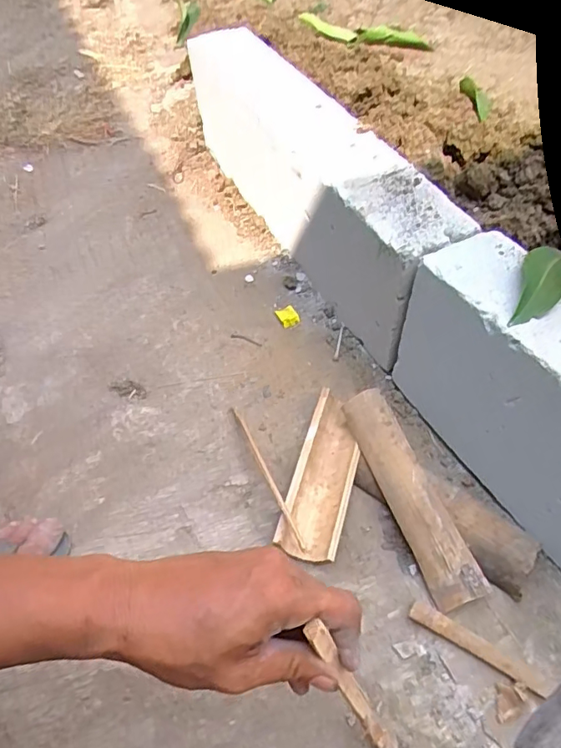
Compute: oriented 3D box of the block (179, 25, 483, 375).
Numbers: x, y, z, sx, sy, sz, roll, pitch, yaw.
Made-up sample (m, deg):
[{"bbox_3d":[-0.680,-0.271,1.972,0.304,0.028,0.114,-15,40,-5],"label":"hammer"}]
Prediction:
[{"bbox_3d":[0.021,-0.288,0.774,0.089,0.219,0.629,-25,57,-15],"label":"block"}]

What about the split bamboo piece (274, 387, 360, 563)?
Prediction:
[{"bbox_3d":[0.049,0.109,0.582,0.059,0.043,0.194,12,56,11],"label":"split bamboo piece"}]

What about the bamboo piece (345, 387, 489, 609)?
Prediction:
[{"bbox_3d":[0.133,0.121,0.551,0.049,0.044,0.230,-18,56,-10],"label":"bamboo piece"}]

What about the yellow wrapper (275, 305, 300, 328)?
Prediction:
[{"bbox_3d":[0.011,-0.083,0.753,0.026,0.010,0.033,-28,58,-16],"label":"yellow wrapper"}]

